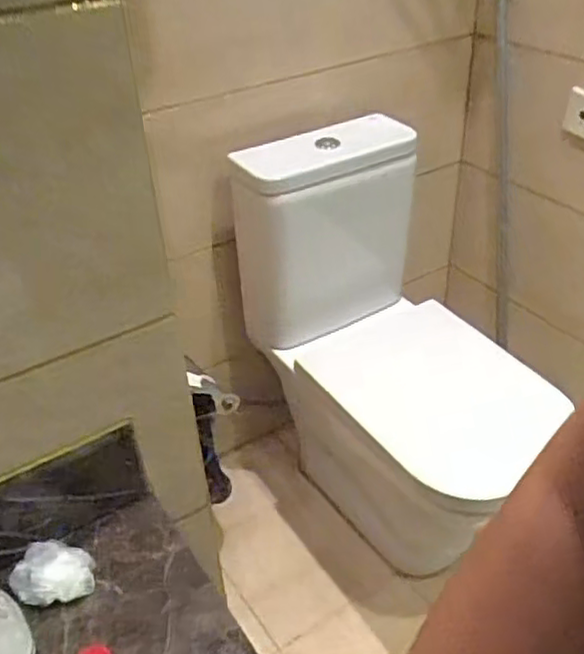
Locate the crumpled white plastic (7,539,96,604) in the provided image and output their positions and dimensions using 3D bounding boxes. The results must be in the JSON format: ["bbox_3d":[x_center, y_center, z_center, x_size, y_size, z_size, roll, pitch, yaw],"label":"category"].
[{"bbox_3d":[-0.238,0.240,0.697,0.075,0.032,0.066,-9,36,-8],"label":"crumpled white plastic"}]

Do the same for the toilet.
[{"bbox_3d":[0.192,0.046,1.391,0.365,0.777,0.614,-25,41,-27],"label":"toilet"}]

